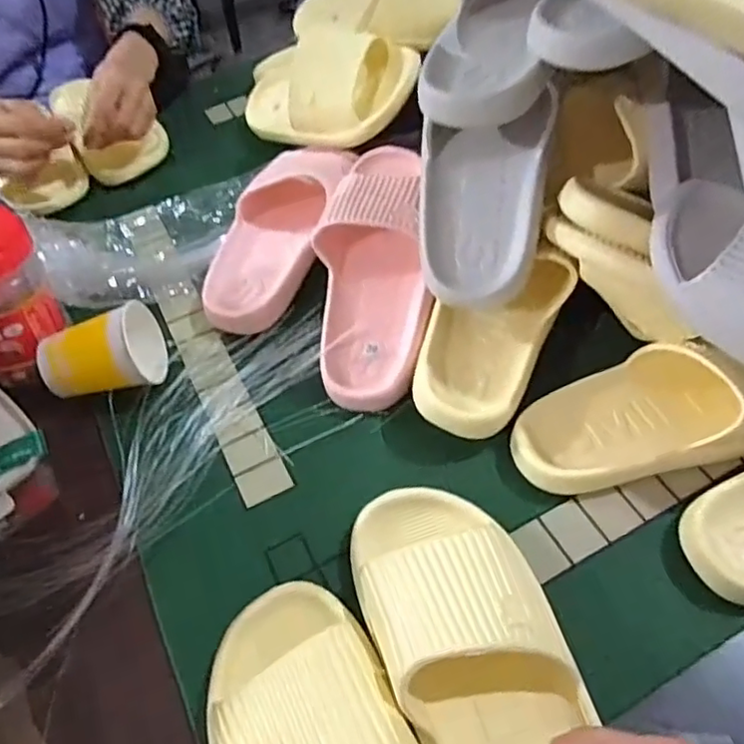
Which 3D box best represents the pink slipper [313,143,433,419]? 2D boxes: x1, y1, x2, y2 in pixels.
[{"bbox_3d":[0.000,-0.094,0.528,0.095,0.066,0.254,1,74,5],"label":"pink slipper"}]

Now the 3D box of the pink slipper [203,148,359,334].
[{"bbox_3d":[-0.092,-0.135,0.568,0.105,0.059,0.205,16,73,16],"label":"pink slipper"}]

